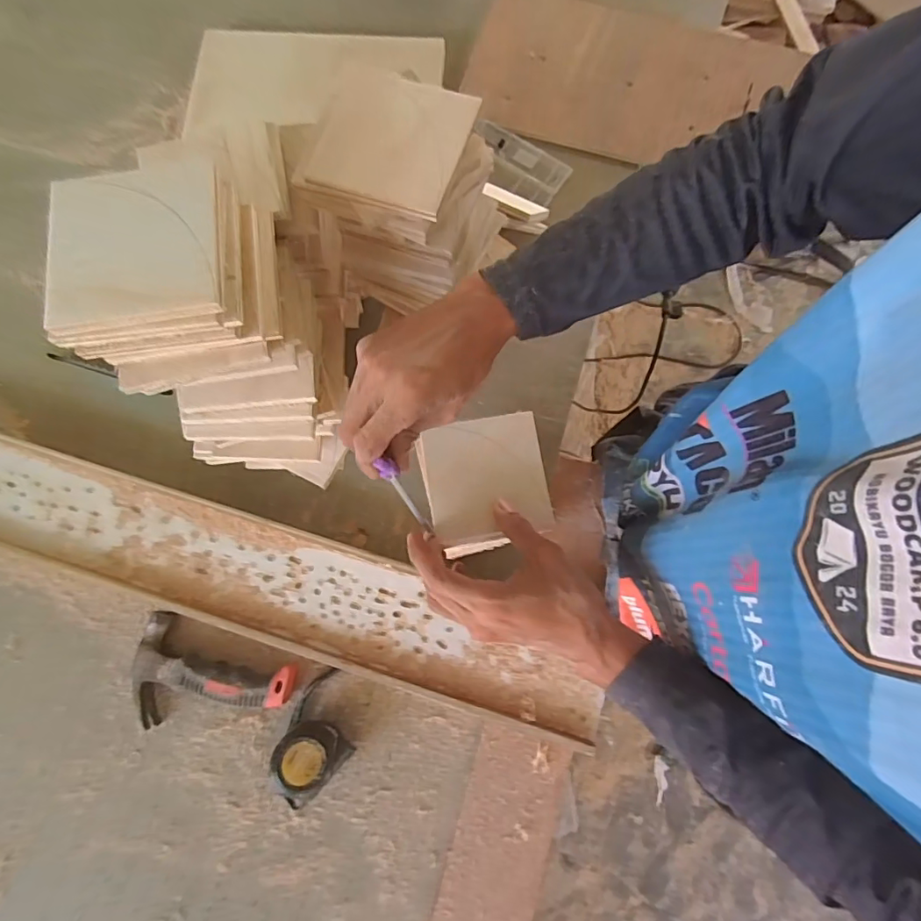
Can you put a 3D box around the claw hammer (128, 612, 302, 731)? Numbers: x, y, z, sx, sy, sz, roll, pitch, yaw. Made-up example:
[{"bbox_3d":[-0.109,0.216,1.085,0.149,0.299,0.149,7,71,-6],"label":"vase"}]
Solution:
[{"bbox_3d":[-0.252,0.226,0.514,0.158,0.029,0.096,20,77,4],"label":"claw hammer"}]

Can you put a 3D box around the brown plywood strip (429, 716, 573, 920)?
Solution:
[{"bbox_3d":[0.026,0.401,0.476,0.091,0.012,0.287,16,77,3],"label":"brown plywood strip"}]

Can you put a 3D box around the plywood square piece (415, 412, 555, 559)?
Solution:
[{"bbox_3d":[0.022,0.019,0.448,0.104,0.014,0.108,-11,77,-4],"label":"plywood square piece"}]

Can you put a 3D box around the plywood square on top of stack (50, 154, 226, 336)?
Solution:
[{"bbox_3d":[-0.194,-0.129,0.309,0.097,0.008,0.101,-7,77,-3],"label":"plywood square on top of stack"}]

